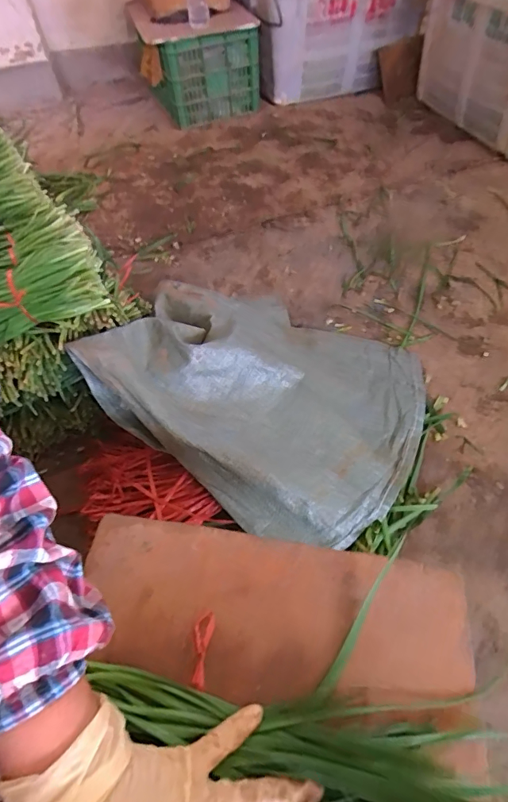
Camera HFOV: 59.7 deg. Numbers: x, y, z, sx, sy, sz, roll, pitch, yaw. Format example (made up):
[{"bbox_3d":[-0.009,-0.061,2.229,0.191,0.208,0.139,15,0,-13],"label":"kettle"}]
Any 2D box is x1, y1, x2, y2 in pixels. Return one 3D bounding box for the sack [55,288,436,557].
[{"bbox_3d":[0.026,-0.055,0.733,0.509,0.174,0.439,21,56,18],"label":"sack"}]

